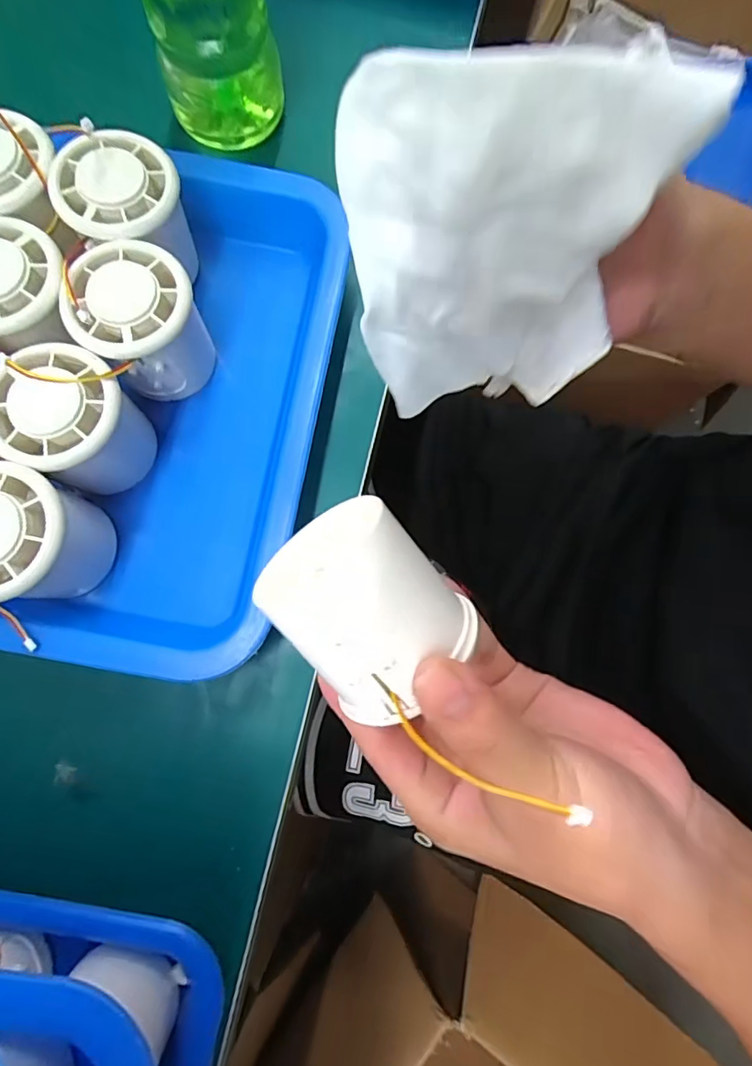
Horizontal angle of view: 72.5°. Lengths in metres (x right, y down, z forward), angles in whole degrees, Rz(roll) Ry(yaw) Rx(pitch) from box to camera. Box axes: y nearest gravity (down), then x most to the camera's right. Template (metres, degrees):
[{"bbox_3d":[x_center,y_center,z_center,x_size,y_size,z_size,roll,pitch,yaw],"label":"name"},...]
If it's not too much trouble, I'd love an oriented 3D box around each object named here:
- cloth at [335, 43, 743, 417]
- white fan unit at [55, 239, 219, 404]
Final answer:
[{"bbox_3d":[0.038,-0.084,0.168,0.095,0.108,0.018,3,54,3],"label":"cloth"},{"bbox_3d":[-0.109,-0.099,0.252,0.065,0.052,0.056,38,80,7],"label":"white fan unit"}]

